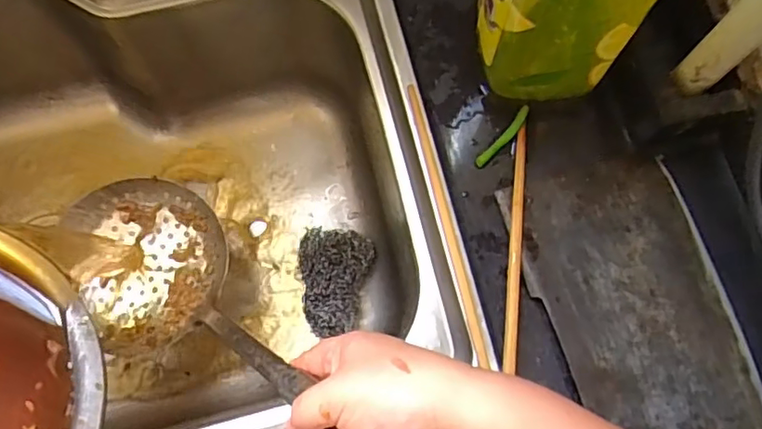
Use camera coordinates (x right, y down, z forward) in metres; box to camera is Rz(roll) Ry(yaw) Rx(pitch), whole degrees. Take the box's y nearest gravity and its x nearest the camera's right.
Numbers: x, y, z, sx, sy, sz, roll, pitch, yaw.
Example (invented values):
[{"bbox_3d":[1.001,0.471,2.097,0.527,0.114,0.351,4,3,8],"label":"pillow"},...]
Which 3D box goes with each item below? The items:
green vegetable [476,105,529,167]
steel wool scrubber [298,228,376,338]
[{"bbox_3d":[0.085,-0.053,0.404,0.009,0.006,0.053,40,79,12],"label":"green vegetable"},{"bbox_3d":[-0.043,0.061,0.540,0.067,0.028,0.095,3,74,3],"label":"steel wool scrubber"}]

